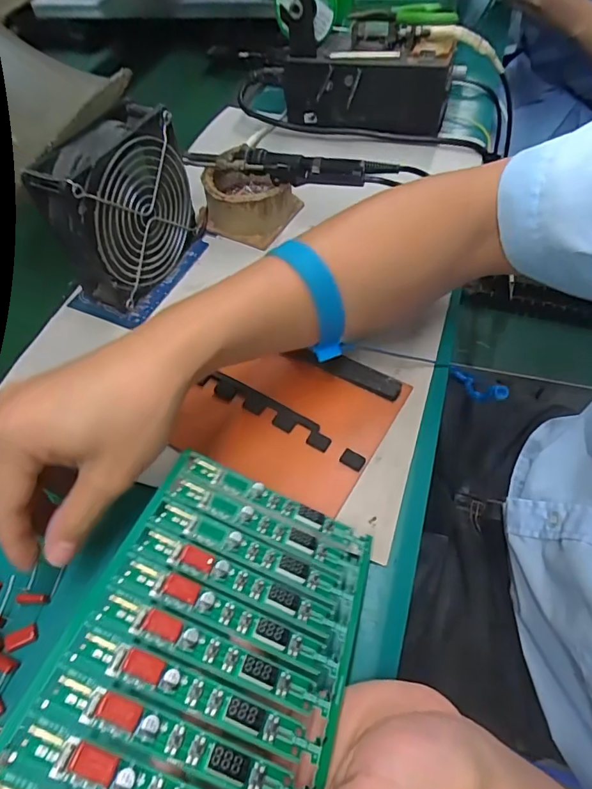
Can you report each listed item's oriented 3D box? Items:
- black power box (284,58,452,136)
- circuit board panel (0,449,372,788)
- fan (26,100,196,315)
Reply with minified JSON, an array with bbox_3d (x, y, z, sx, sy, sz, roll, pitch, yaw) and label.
[{"bbox_3d":[0.072,-0.325,0.514,0.176,0.068,0.034,10,57,9],"label":"black power box"},{"bbox_3d":[-0.034,0.108,0.210,0.119,0.006,0.161,25,44,0],"label":"circuit board panel"},{"bbox_3d":[-0.138,-0.148,0.379,0.043,0.123,0.128,22,60,16],"label":"fan"}]

